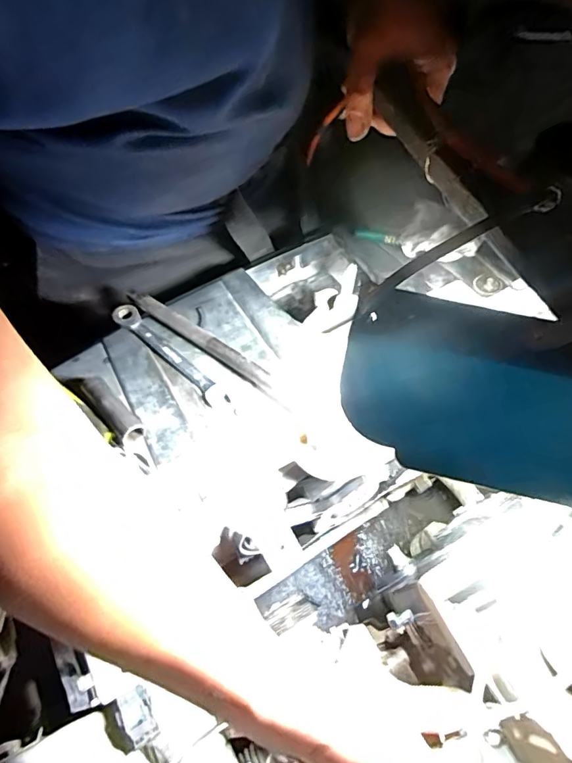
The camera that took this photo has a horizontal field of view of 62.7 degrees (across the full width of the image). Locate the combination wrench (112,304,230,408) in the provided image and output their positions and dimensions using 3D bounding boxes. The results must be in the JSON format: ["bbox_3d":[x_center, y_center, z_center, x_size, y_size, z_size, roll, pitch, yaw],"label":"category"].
[{"bbox_3d":[-0.116,-0.029,0.458,0.161,0.004,0.022,41,67,19],"label":"combination wrench"}]

